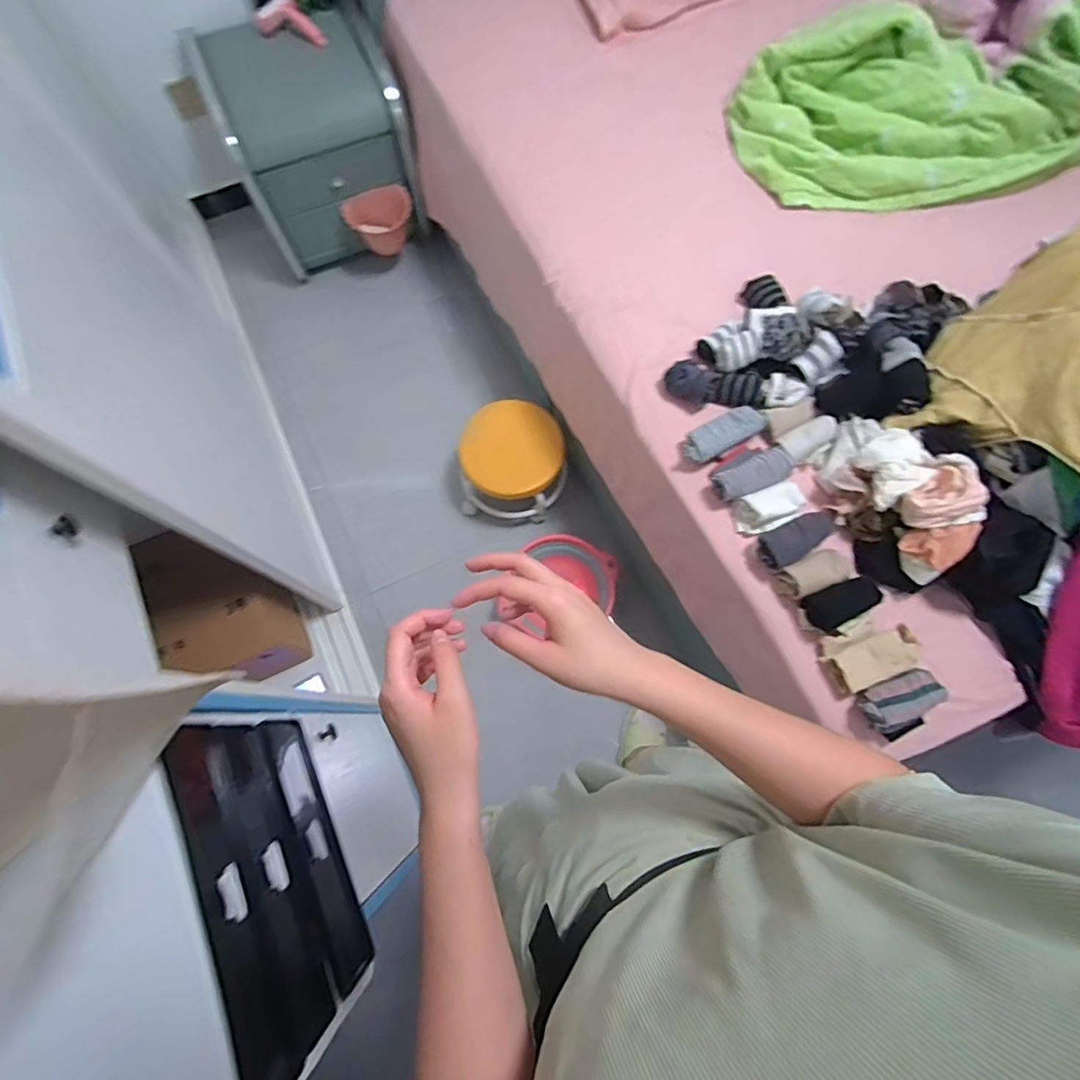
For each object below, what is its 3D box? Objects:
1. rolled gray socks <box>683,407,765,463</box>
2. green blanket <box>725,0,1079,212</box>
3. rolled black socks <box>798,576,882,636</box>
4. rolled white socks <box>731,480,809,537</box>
[{"bbox_3d":[0.307,-0.178,0.919,0.139,0.041,0.061,-27,74,-9],"label":"rolled gray socks"},{"bbox_3d":[0.785,-0.851,1.057,0.748,0.178,0.300,-1,72,-1],"label":"green blanket"},{"bbox_3d":[0.466,0.098,0.843,0.104,0.058,0.067,-26,74,-8],"label":"rolled black socks"},{"bbox_3d":[0.374,-0.051,0.883,0.107,0.054,0.064,-12,72,-4],"label":"rolled white socks"}]

